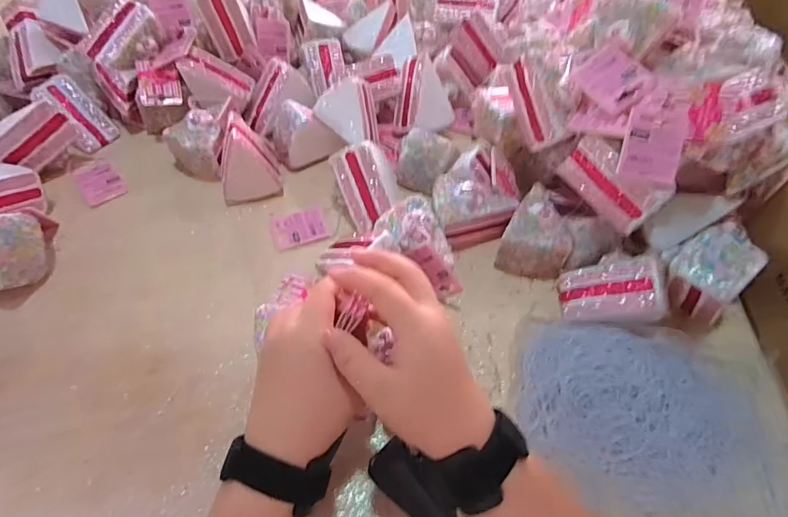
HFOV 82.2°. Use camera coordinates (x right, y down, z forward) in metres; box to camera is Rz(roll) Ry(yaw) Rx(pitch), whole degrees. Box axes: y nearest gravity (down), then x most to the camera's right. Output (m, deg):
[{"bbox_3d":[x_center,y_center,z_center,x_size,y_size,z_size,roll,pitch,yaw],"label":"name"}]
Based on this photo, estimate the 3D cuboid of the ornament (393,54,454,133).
[{"bbox_3d":[0.039,-0.197,0.554,0.062,0.087,0.049,0,8,-28],"label":"ornament"}]

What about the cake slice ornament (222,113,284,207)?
[{"bbox_3d":[-0.165,-0.111,0.499,0.067,0.088,0.063,-12,57,-9],"label":"cake slice ornament"}]

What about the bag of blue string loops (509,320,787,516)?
[{"bbox_3d":[0.206,0.133,0.375,0.208,0.028,0.159,11,56,6],"label":"bag of blue string loops"}]

